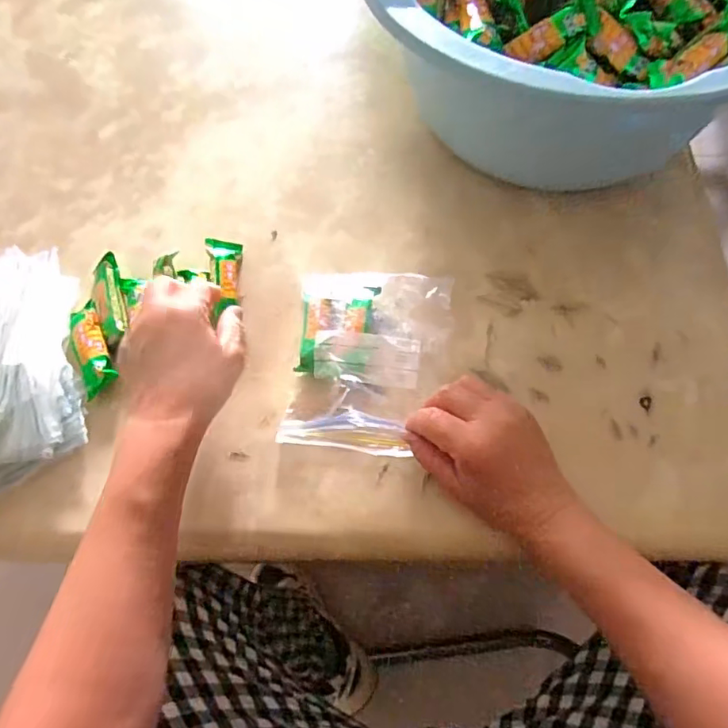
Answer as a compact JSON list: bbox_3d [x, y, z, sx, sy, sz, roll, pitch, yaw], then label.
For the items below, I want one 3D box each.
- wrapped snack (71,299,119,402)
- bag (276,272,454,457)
[{"bbox_3d":[-0.226,-0.014,0.436,0.024,0.010,0.080,-19,68,-5],"label":"wrapped snack"},{"bbox_3d":[0.003,-0.008,0.426,0.119,0.025,0.155,7,68,5],"label":"bag"}]

